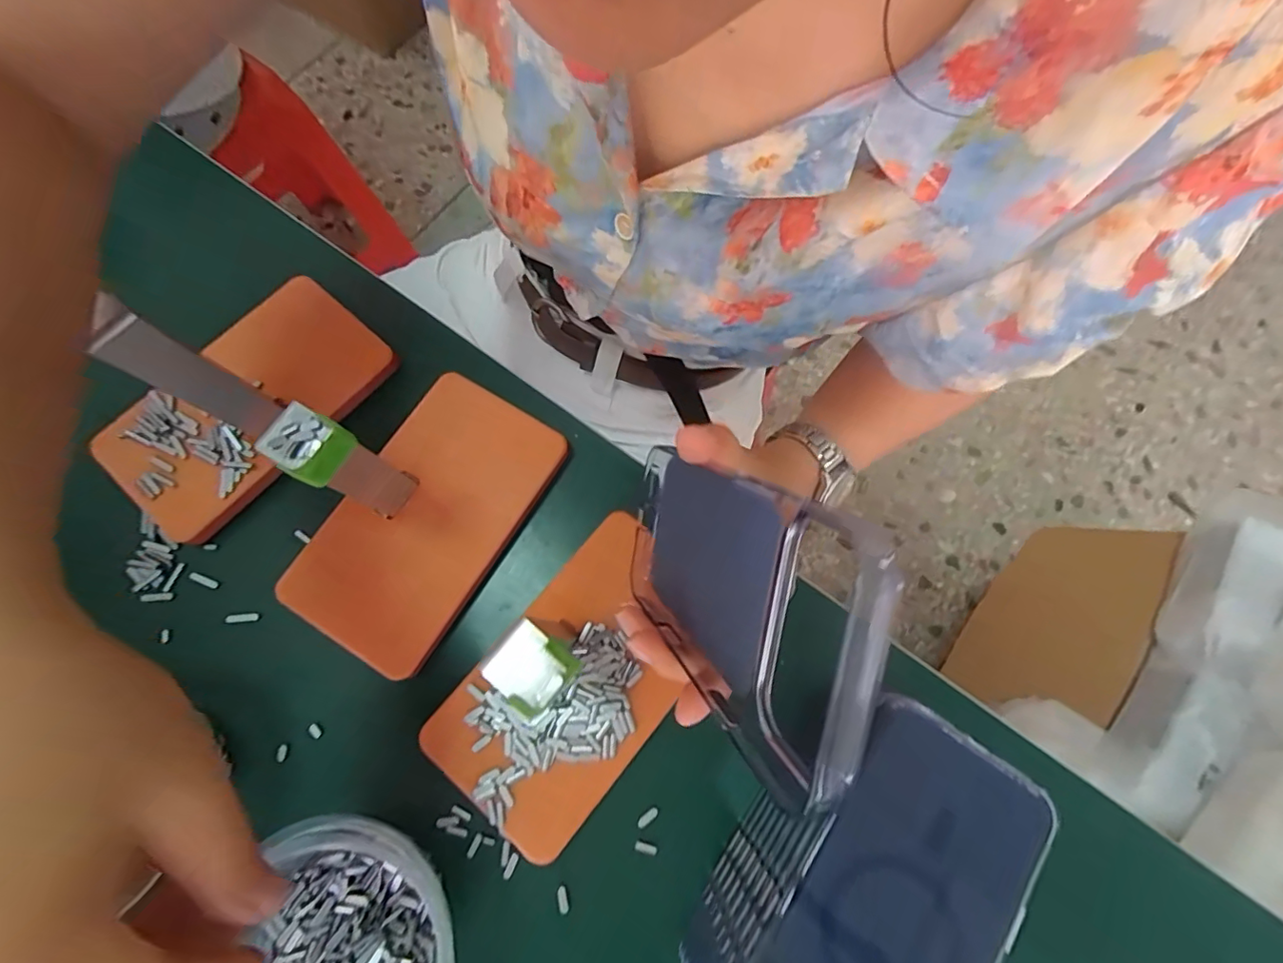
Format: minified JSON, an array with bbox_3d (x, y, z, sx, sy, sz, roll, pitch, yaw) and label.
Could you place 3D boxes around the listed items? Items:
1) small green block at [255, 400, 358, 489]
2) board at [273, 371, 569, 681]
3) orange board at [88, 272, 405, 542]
[{"bbox_3d":[-0.142,-0.016,0.230,0.028,0.014,0.027,29,81,9],"label":"small green block"},{"bbox_3d":[-0.132,0.020,0.331,0.100,0.014,0.171,31,80,8],"label":"board"},{"bbox_3d":[-0.261,-0.054,0.354,0.098,0.013,0.175,39,82,10],"label":"orange board"}]

